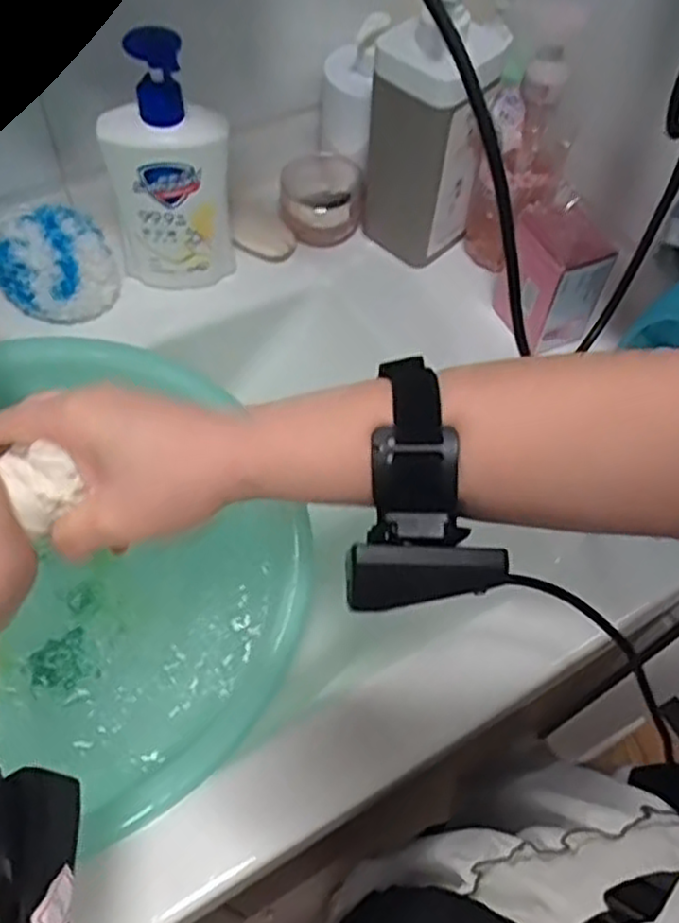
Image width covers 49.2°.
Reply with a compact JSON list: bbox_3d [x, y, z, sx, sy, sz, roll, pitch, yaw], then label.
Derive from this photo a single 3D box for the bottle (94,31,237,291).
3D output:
[{"bbox_3d":[-0.127,-0.211,0.541,0.087,0.187,0.045,-14,60,-12],"label":"bottle"}]

